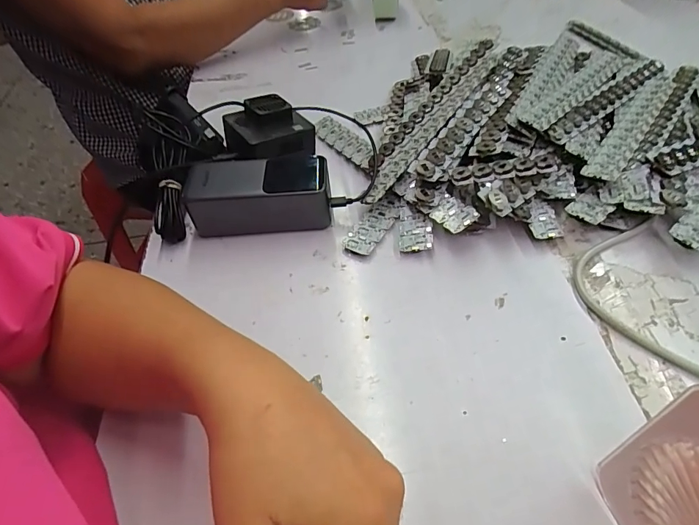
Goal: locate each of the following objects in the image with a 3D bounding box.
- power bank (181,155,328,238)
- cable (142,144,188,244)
[{"bbox_3d":[-0.084,-0.060,0.414,0.130,0.057,0.058,-5,49,2],"label":"power bank"},{"bbox_3d":[-0.173,-0.049,0.417,0.023,0.021,0.060,-4,87,3],"label":"cable"}]

